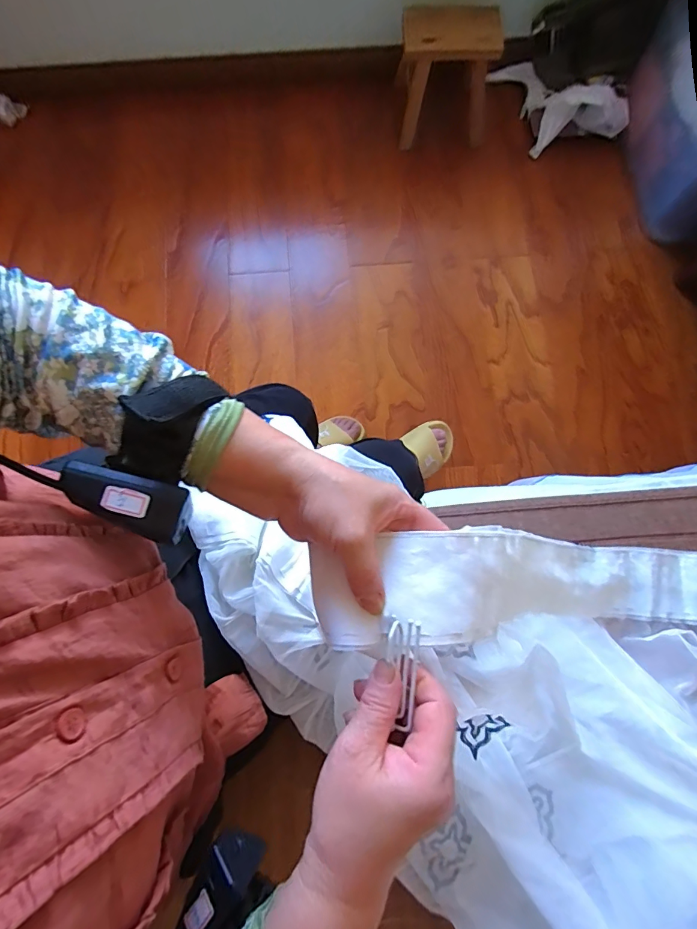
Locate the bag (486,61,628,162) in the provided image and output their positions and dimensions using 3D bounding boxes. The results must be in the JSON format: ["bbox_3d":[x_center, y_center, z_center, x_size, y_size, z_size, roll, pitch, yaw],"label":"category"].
[{"bbox_3d":[0.565,-1.044,1.227,0.215,0.117,0.417,-39,69,-7],"label":"bag"}]

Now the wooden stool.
[{"bbox_3d":[0.256,-1.043,1.142,0.239,0.225,0.214,-8,79,-2],"label":"wooden stool"}]

